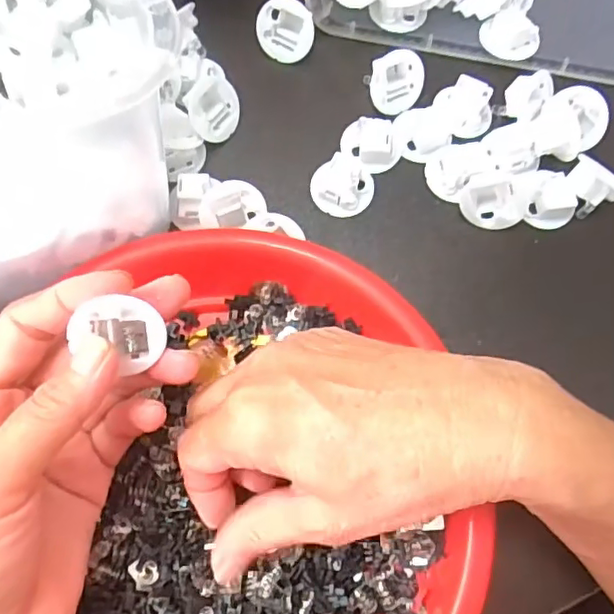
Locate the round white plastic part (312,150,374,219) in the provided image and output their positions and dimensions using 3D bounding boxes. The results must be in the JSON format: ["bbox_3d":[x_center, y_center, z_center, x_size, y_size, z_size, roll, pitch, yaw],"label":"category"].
[{"bbox_3d":[0.019,-0.063,0.304,0.032,0.014,0.028,13,74,3],"label":"round white plastic part"}]

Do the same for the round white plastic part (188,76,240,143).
[{"bbox_3d":[-0.053,-0.107,0.315,0.013,0.031,0.031,18,33,40],"label":"round white plastic part"}]

